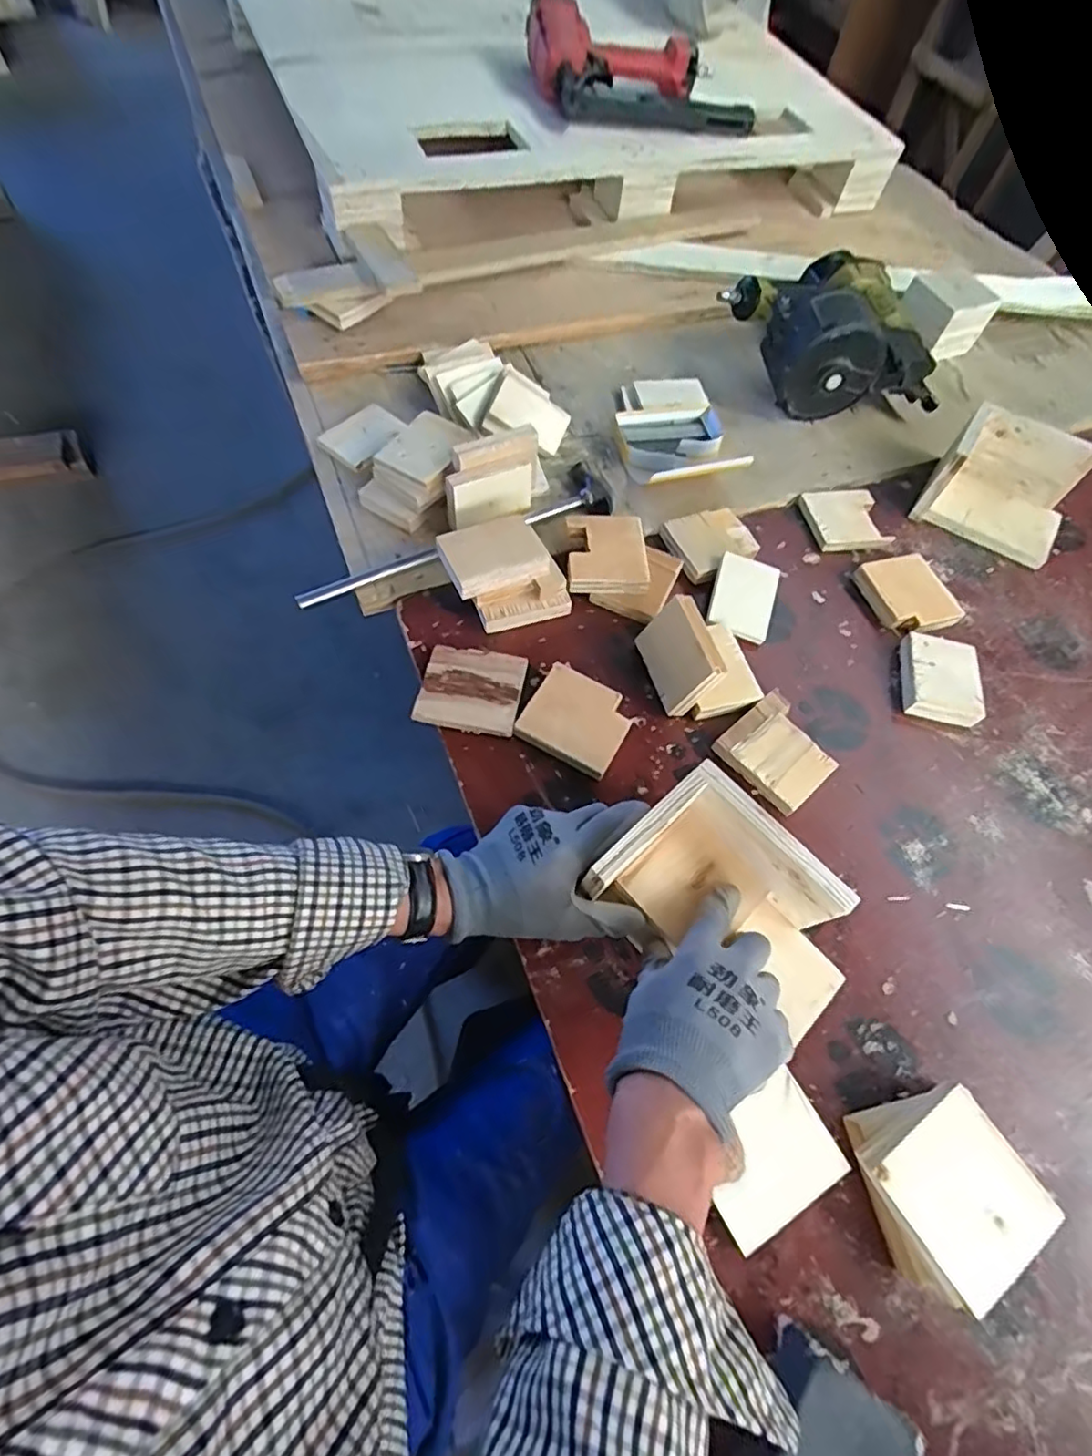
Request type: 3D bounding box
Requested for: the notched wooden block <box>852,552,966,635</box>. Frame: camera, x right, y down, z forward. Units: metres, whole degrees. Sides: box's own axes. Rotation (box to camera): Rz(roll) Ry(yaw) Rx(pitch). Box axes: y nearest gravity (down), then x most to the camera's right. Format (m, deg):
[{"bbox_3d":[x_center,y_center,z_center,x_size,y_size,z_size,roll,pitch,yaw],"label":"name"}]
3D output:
[{"bbox_3d":[0.399,-0.148,0.675,0.087,0.017,0.098,-13,64,-9],"label":"notched wooden block"}]

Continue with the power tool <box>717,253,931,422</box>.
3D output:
[{"bbox_3d":[0.367,-0.533,0.810,0.253,0.125,0.234,3,64,-6],"label":"power tool"}]

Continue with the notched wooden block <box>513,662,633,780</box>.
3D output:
[{"bbox_3d":[0.029,-0.007,0.565,0.090,0.024,0.084,27,65,11],"label":"notched wooden block"}]

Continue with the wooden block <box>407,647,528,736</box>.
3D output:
[{"bbox_3d":[-0.069,-0.036,0.575,0.091,0.018,0.085,9,63,2],"label":"wooden block"}]

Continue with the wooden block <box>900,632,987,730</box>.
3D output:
[{"bbox_3d":[0.399,-0.049,0.619,0.071,0.026,0.089,13,63,4],"label":"wooden block"}]

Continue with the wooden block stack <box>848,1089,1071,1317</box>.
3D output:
[{"bbox_3d":[0.271,0.310,0.416,0.099,0.044,0.101,-20,66,-12],"label":"wooden block stack"}]

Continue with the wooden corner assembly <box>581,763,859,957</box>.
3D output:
[{"bbox_3d":[0.123,0.118,0.449,0.124,0.069,0.136,-36,70,-19],"label":"wooden corner assembly"}]

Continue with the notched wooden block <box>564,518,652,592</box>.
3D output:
[{"bbox_3d":[0.064,-0.183,0.643,0.081,0.028,0.091,3,64,-6],"label":"notched wooden block"}]

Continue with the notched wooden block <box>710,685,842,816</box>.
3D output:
[{"bbox_3d":[0.216,0.024,0.570,0.090,0.023,0.091,-37,70,-19],"label":"notched wooden block"}]

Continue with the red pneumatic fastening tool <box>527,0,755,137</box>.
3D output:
[{"bbox_3d":[0.147,-0.984,0.914,0.342,0.104,0.172,4,64,-6],"label":"red pneumatic fastening tool"}]

